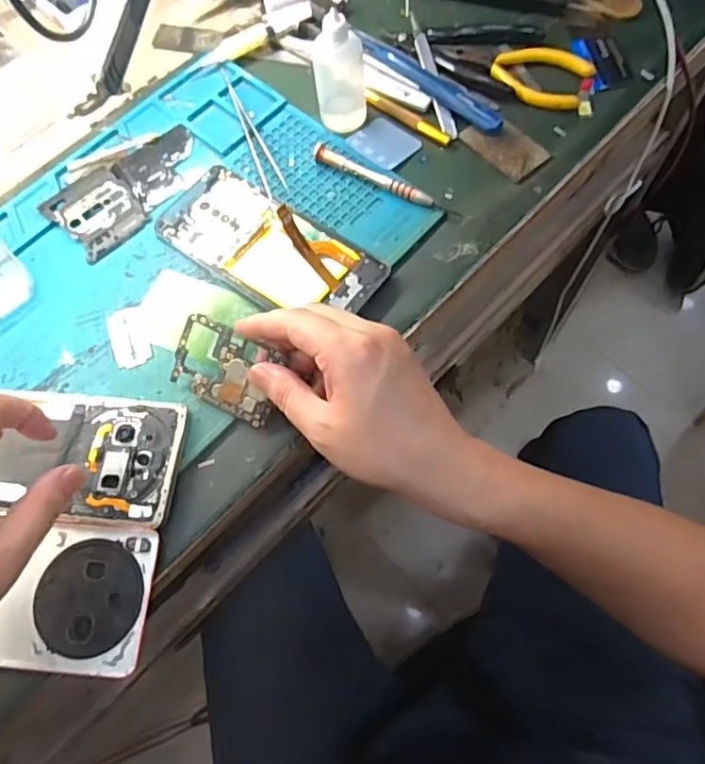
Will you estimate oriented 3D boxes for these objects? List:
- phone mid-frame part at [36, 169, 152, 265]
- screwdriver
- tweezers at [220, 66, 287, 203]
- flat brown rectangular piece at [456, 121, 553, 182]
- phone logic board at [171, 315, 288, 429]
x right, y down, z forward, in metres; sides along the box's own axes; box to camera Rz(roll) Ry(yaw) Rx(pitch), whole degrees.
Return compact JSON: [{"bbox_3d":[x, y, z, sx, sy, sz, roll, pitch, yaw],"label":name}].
[{"bbox_3d":[-0.184,-0.124,0.416,0.056,0.004,0.065,-41,72,-13],"label":"phone mid-frame part"},{"bbox_3d":[0.023,-0.142,0.409,0.114,0.012,0.012,26,72,13],"label":"screwdriver"},{"bbox_3d":[-0.076,-0.192,0.434,0.015,0.010,0.139,-20,71,-6],"label":"tweezers"},{"bbox_3d":[0.112,-0.172,0.422,0.036,0.004,0.061,-36,68,-7],"label":"flat brown rectangular piece"},{"bbox_3d":[-0.077,-0.006,0.350,0.069,0.006,0.048,26,100,12],"label":"phone logic board"}]

